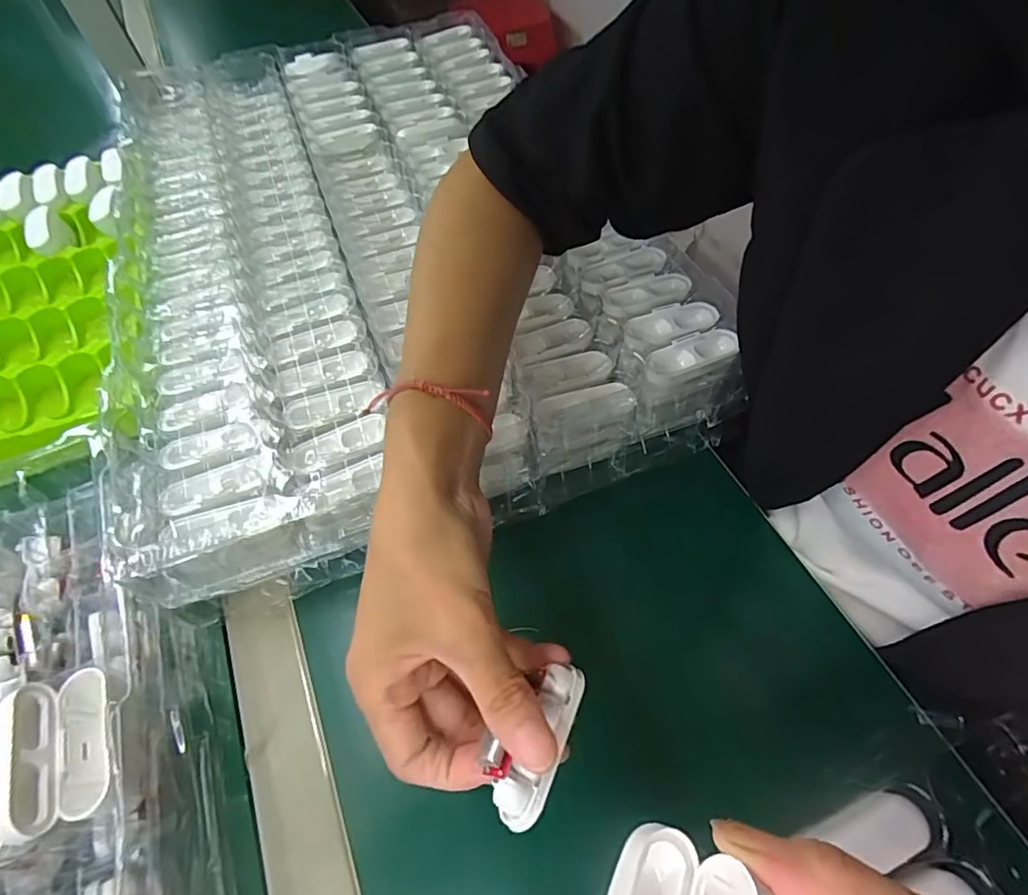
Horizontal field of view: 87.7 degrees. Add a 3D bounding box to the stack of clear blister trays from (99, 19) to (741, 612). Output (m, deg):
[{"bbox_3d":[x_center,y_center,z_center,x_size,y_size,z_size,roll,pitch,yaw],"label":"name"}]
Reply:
[{"bbox_3d":[-0.130,-0.193,0.478,0.390,0.088,0.592,-20,58,-9],"label":"stack of clear blister trays"}]

